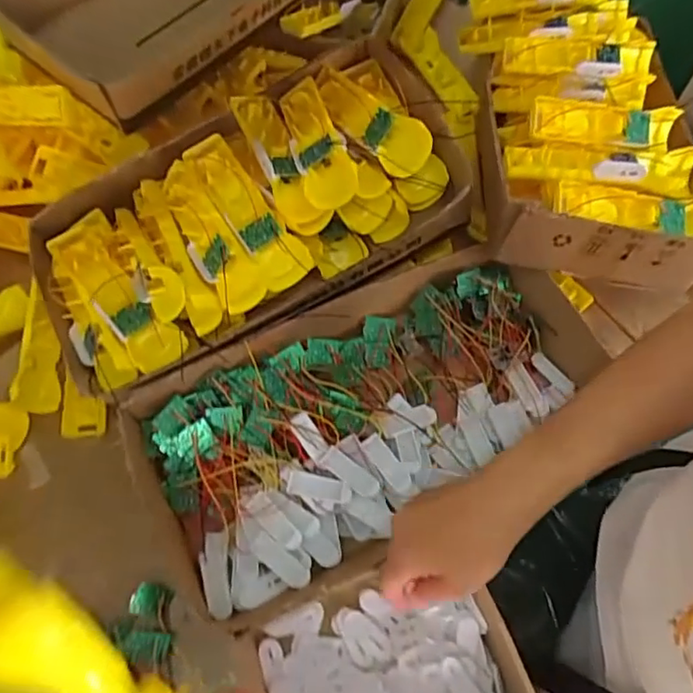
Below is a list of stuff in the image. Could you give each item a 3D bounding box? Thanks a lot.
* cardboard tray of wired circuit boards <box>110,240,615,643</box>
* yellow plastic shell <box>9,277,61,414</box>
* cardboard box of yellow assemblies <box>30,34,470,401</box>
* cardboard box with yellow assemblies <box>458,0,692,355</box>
[{"bbox_3d":[0.039,0.051,0.560,0.467,0.070,0.225,-31,69,-11],"label":"cardboard tray of wired circuit boards"},{"bbox_3d":[-0.329,0.002,0.604,0.042,0.028,0.134,-1,89,2],"label":"yellow plastic shell"},{"bbox_3d":[-0.105,-0.131,0.576,0.415,0.117,0.223,-27,68,-10],"label":"cardboard box of yellow assemblies"},{"bbox_3d":[0.248,-0.256,0.664,0.215,0.149,0.419,-5,66,0],"label":"cardboard box with yellow assemblies"}]

